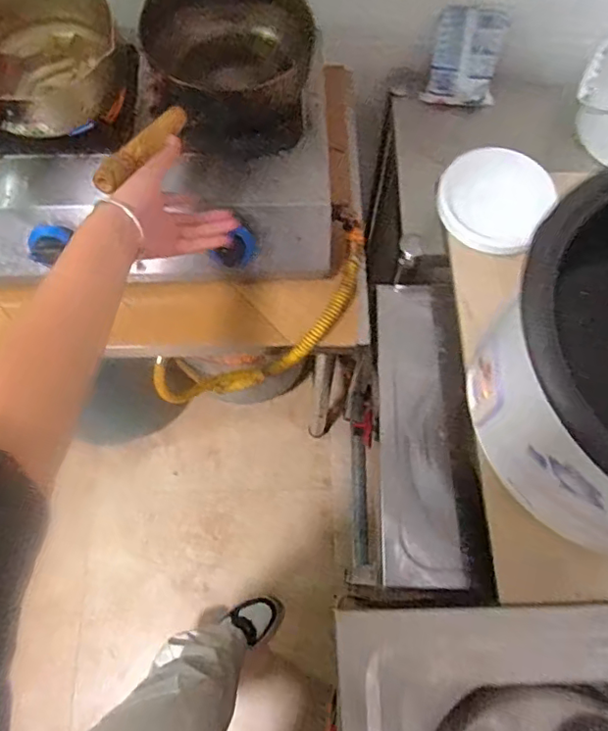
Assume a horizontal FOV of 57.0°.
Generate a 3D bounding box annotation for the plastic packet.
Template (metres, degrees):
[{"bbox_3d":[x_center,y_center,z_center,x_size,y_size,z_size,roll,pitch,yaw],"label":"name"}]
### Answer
[{"bbox_3d":[0.252,-0.475,0.867,0.104,0.130,0.034,9,30,3],"label":"plastic packet"}]

